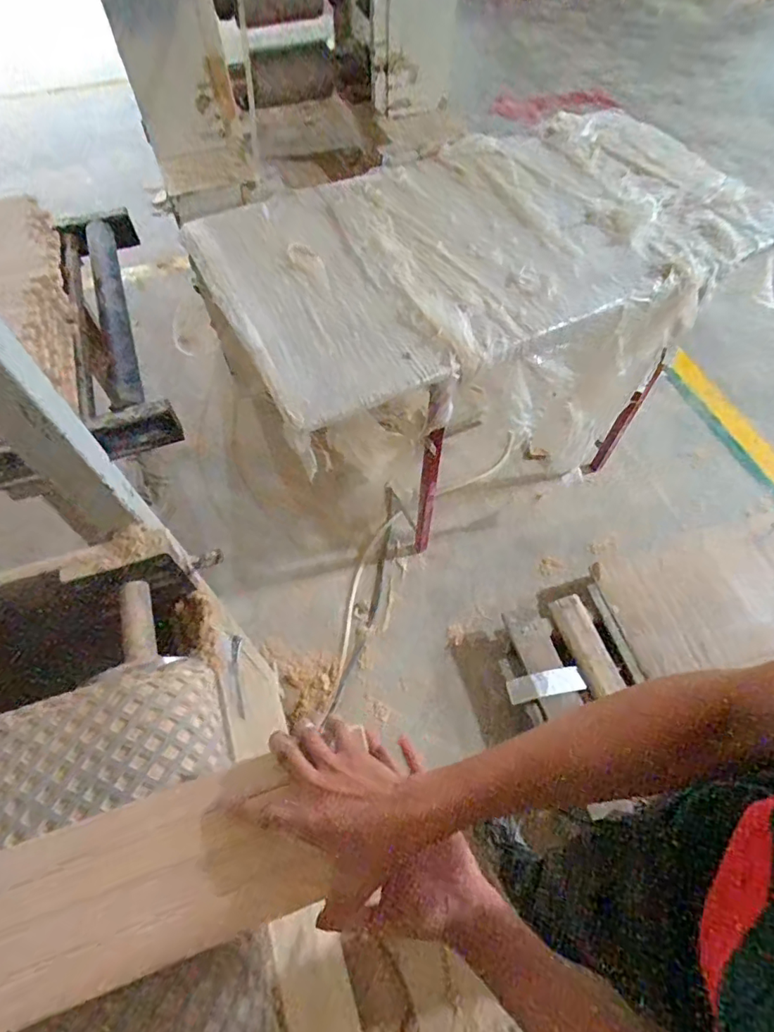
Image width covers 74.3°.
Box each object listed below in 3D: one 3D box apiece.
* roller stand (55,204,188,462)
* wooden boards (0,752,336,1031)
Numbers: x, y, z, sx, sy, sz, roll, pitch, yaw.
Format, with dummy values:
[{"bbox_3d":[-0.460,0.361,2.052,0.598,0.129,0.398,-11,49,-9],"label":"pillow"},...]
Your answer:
[{"bbox_3d":[-0.578,-0.427,1.069,0.150,0.107,0.671,-19,62,-11],"label":"roller stand"},{"bbox_3d":[-0.243,0.307,0.405,0.362,0.022,0.119,-17,55,-9],"label":"wooden boards"}]

